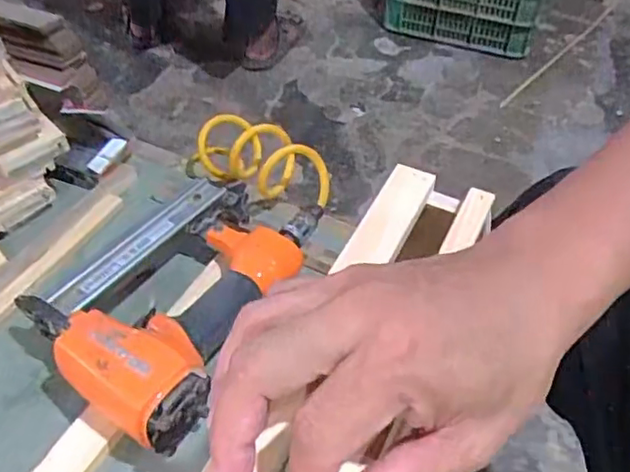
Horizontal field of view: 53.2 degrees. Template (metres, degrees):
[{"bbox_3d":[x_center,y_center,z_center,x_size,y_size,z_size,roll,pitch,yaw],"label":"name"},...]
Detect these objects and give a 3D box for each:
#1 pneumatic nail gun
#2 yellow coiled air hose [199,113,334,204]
[{"bbox_3d":[-0.114,0.041,0.519,0.160,0.067,0.247,20,51,13],"label":"pneumatic nail gun"},{"bbox_3d":[-0.049,-0.074,0.627,0.153,0.060,0.057,21,49,35],"label":"yellow coiled air hose"}]

